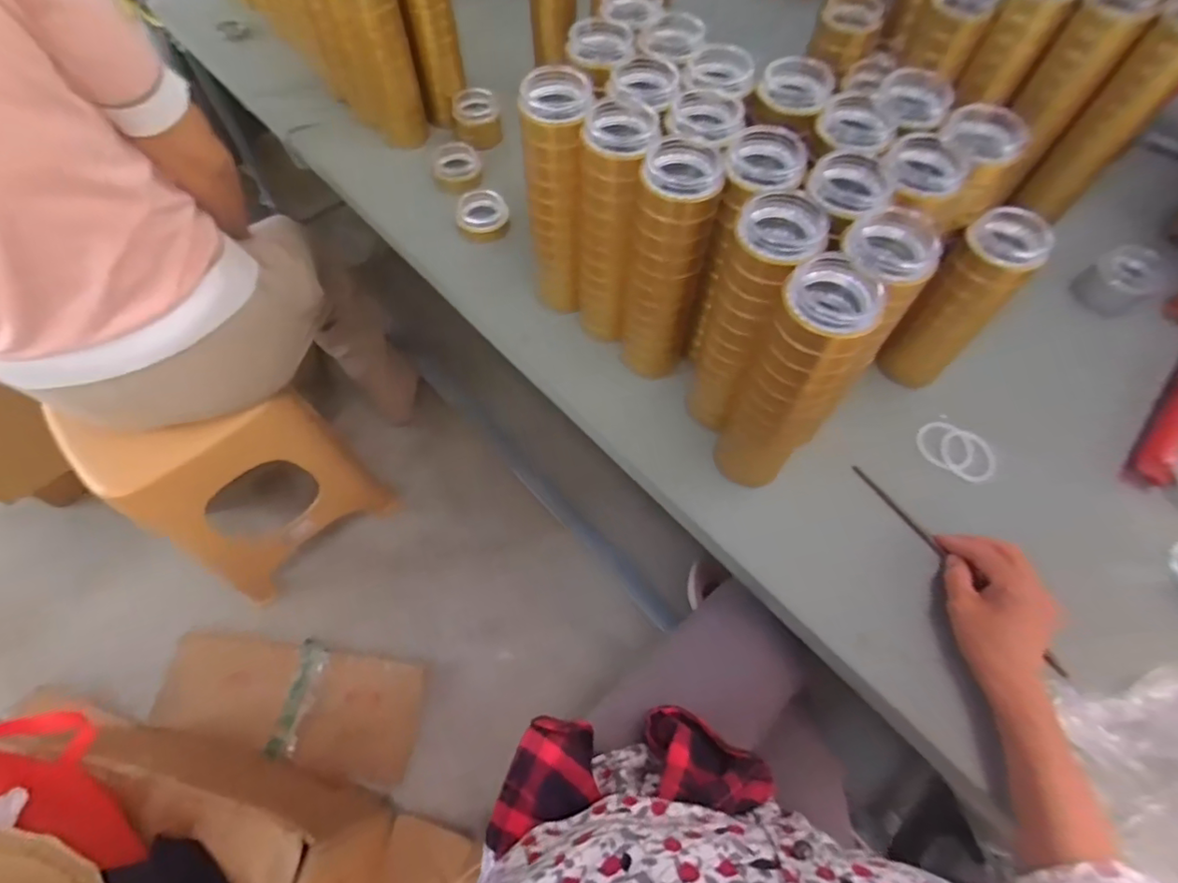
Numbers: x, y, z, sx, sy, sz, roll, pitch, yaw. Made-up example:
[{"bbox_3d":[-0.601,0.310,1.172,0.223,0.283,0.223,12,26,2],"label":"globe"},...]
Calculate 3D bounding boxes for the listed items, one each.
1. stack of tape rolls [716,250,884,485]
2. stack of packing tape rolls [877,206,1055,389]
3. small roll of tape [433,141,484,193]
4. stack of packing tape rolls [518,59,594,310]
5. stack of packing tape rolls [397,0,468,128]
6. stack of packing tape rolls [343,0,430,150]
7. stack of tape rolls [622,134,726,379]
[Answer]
[{"bbox_3d":[0.172,-0.042,0.481,0.075,0.234,0.067,33,66,16],"label":"stack of tape rolls"},{"bbox_3d":[0.381,-0.135,0.589,0.071,0.207,0.064,37,67,18],"label":"stack of packing tape rolls"},{"bbox_3d":[-0.186,-0.386,0.788,0.065,0.031,0.065,0,62,-1],"label":"small roll of tape"},{"bbox_3d":[-0.030,-0.240,0.578,0.068,0.232,0.077,-4,62,-3],"label":"stack of packing tape rolls"},{"bbox_3d":[-0.214,-0.568,0.776,0.069,0.217,0.075,-8,62,-5],"label":"stack of packing tape rolls"},{"bbox_3d":[-0.276,-0.513,0.764,0.074,0.211,0.059,-16,63,-9],"label":"stack of packing tape rolls"},{"bbox_3d":[0.076,-0.161,0.549,0.070,0.235,0.071,14,62,7],"label":"stack of tape rolls"}]

